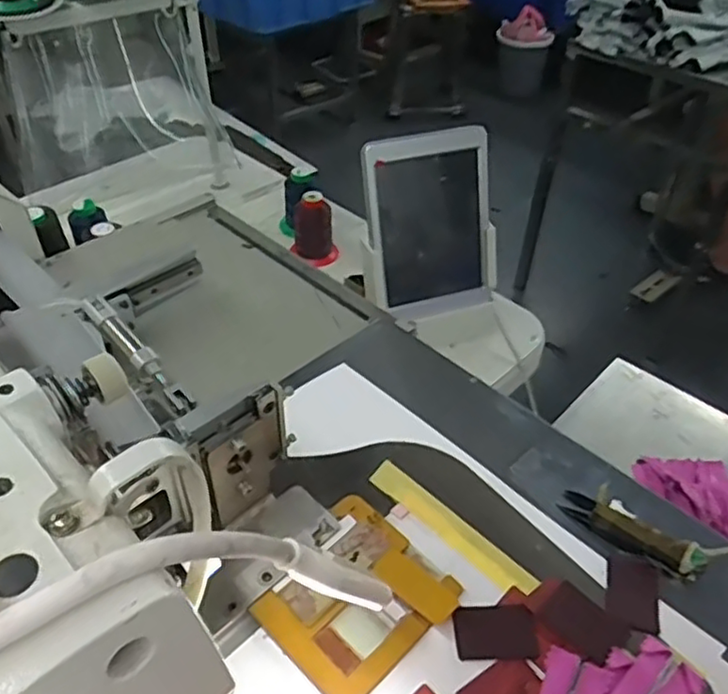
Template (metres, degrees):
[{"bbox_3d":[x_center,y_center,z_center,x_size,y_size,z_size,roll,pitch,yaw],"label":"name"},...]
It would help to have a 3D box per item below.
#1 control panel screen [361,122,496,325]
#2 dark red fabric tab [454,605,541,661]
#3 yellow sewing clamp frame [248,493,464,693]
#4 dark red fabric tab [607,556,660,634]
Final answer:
[{"bbox_3d":[0.080,-0.136,0.768,0.149,0.212,0.028,-17,28,-19],"label":"control panel screen"},{"bbox_3d":[0.086,0.185,0.436,0.052,0.004,0.035,0,43,-2],"label":"dark red fabric tab"},{"bbox_3d":[-0.008,0.166,0.451,0.113,0.012,0.108,-32,53,-31],"label":"yellow sewing clamp frame"},{"bbox_3d":[0.186,0.169,0.460,0.035,0.005,0.055,15,44,14],"label":"dark red fabric tab"}]

